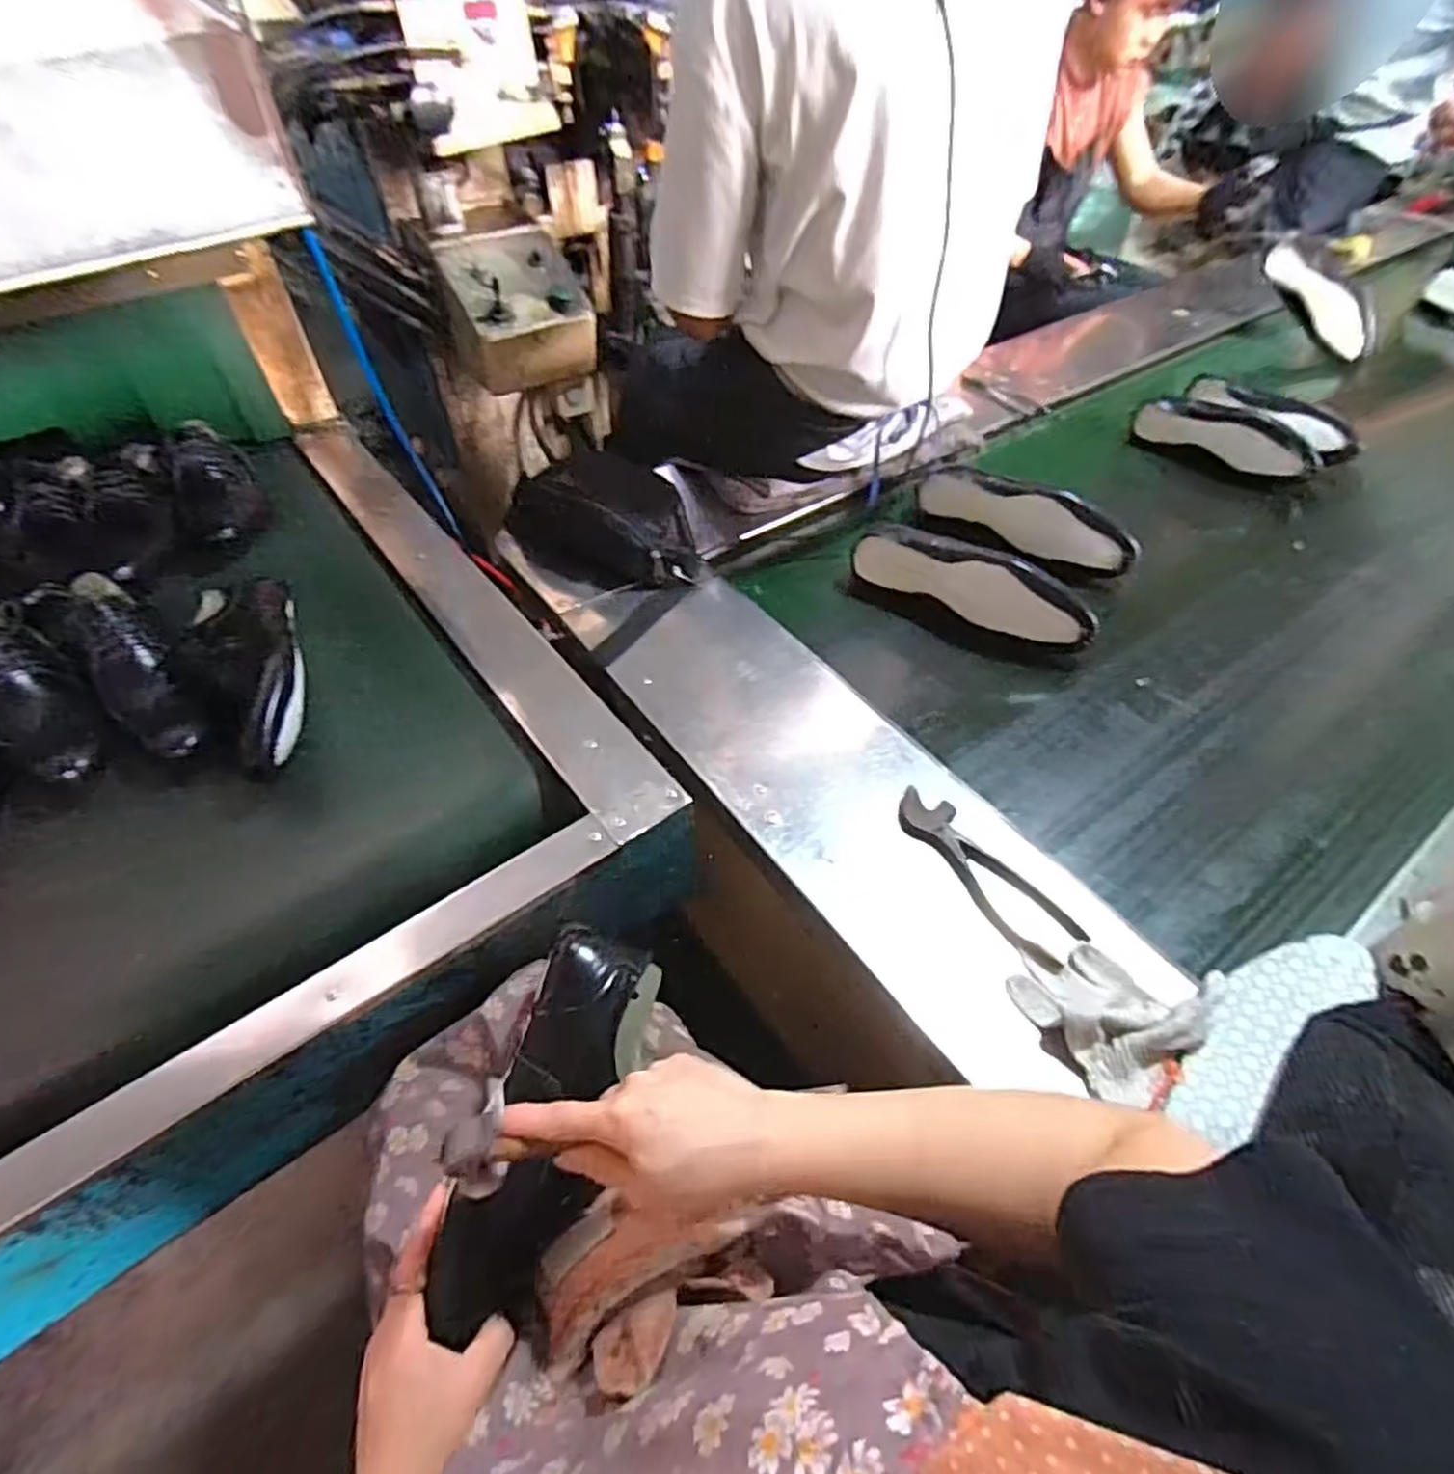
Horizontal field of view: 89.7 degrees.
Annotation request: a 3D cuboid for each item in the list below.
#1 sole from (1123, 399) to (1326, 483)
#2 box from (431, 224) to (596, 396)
[{"bbox_3d":[0.825,-0.498,1.216,0.277,0.092,0.032,30,24,24],"label":"sole"},{"bbox_3d":[-0.425,-0.862,1.484,0.270,0.231,0.203,-21,49,-14],"label":"box"}]

